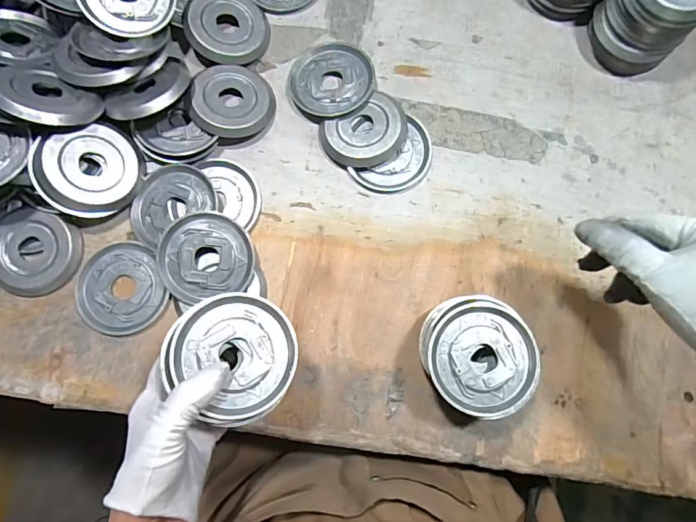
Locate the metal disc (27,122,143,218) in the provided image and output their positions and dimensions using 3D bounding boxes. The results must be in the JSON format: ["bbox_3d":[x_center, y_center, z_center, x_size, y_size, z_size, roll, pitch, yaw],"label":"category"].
[{"bbox_3d":[-0.232,-0.081,0.399,0.086,0.013,0.077,-20,95,-33],"label":"metal disc"}]

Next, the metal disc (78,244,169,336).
[{"bbox_3d":[-0.209,0.025,0.407,0.077,0.006,0.084,0,78,-2],"label":"metal disc"}]

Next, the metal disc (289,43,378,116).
[{"bbox_3d":[-0.017,-0.183,0.448,0.086,0.014,0.085,0,78,-2],"label":"metal disc"}]

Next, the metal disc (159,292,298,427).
[{"bbox_3d":[-0.082,0.066,0.314,0.087,0.016,0.086,0,78,-2],"label":"metal disc"}]

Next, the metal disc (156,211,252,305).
[{"bbox_3d":[-0.129,-0.004,0.403,0.083,0.008,0.081,0,89,-4],"label":"metal disc"}]

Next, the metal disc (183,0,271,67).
[{"bbox_3d":[-0.121,-0.236,0.449,0.081,0.008,0.073,25,79,-15],"label":"metal disc"}]

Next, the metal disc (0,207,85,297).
[{"bbox_3d":[-0.291,-0.008,0.409,0.084,0.014,0.075,15,78,2],"label":"metal disc"}]

